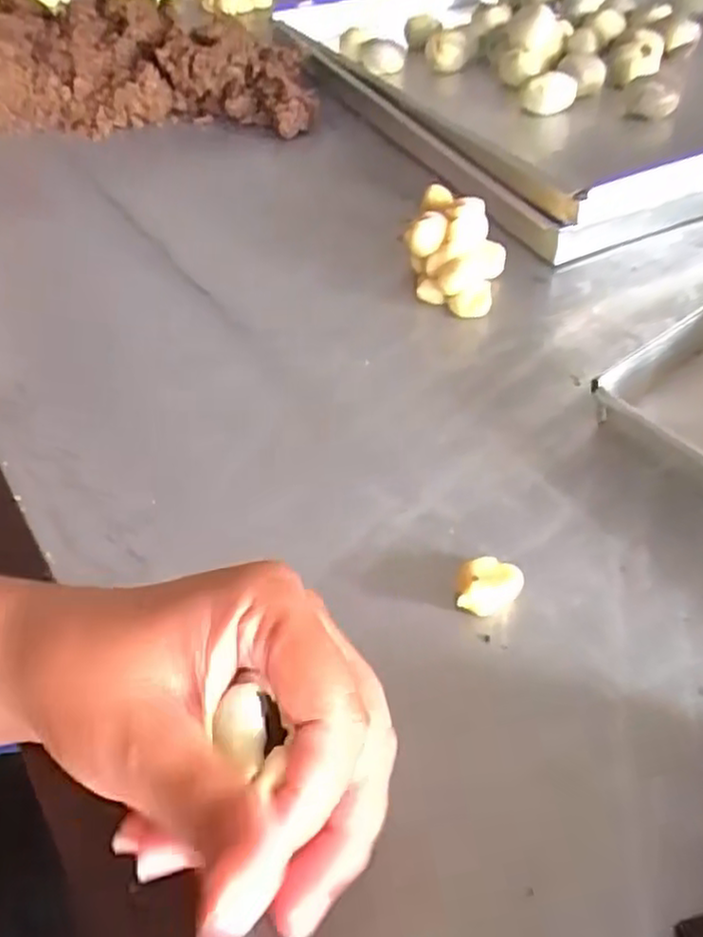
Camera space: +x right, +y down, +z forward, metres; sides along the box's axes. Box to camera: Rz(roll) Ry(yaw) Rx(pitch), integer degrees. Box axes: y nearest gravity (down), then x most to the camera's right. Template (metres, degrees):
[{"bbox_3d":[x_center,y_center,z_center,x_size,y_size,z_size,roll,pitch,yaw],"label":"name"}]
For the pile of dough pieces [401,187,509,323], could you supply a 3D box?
[{"bbox_3d":[0.066,-0.137,0.454,0.058,0.051,0.078,5,47,8],"label":"pile of dough pieces"}]

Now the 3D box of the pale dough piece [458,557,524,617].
[{"bbox_3d":[0.057,0.049,0.302,0.025,0.015,0.024,-1,46,1],"label":"pale dough piece"}]

